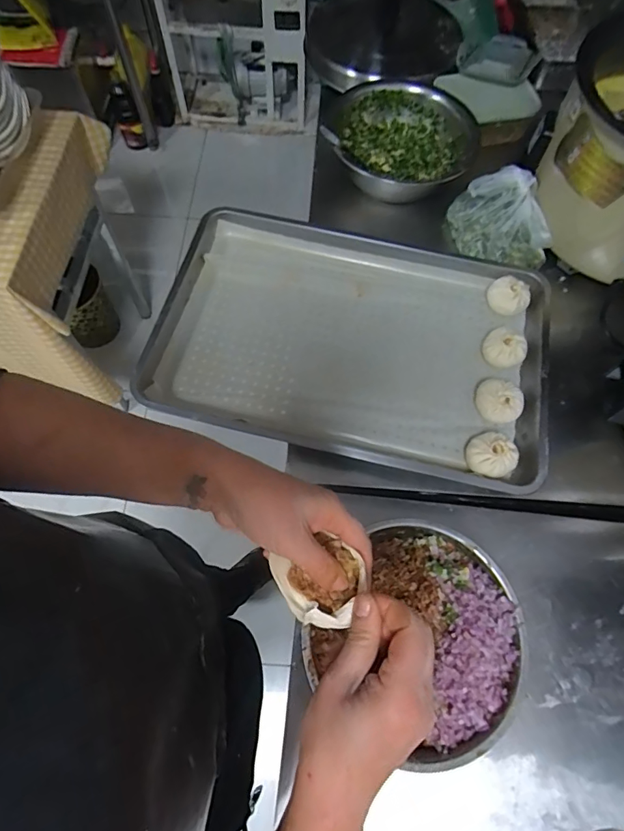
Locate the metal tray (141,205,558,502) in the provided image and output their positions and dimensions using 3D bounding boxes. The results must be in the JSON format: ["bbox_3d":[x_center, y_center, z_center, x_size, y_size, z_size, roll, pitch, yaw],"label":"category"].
[{"bbox_3d":[0.065,-0.122,0.716,0.584,0.055,0.397,13,68,4],"label":"metal tray"}]

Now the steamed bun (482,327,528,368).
[{"bbox_3d":[0.302,-0.105,0.716,0.064,0.045,0.062,30,70,10],"label":"steamed bun"}]

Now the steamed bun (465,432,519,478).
[{"bbox_3d":[0.251,0.058,0.642,0.067,0.040,0.062,1,68,-1],"label":"steamed bun"}]

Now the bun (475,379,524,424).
[{"bbox_3d":[0.280,-0.021,0.684,0.068,0.039,0.067,27,70,9],"label":"bun"}]

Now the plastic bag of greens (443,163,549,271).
[{"bbox_3d":[0.324,-0.337,0.784,0.123,0.093,0.181,-22,70,-10],"label":"plastic bag of greens"}]

